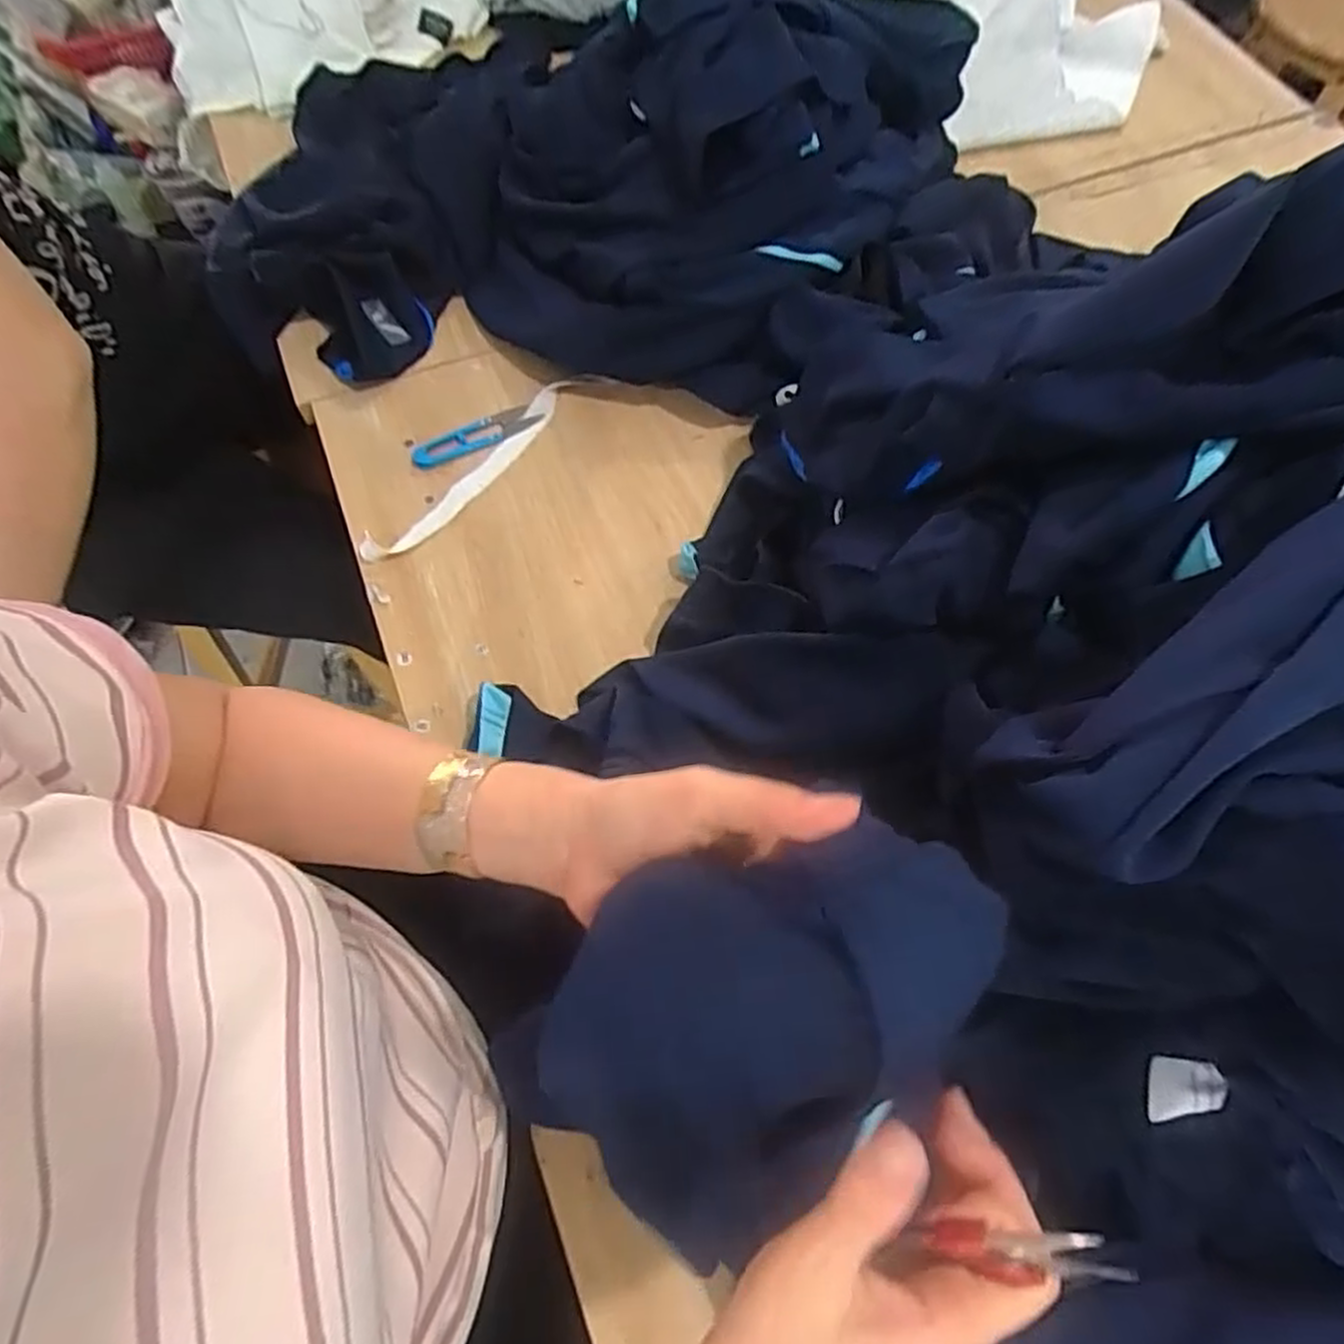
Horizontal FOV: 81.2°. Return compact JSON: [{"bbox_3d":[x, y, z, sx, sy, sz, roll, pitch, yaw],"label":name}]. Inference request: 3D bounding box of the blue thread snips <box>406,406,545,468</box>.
[{"bbox_3d":[-0.175,-0.211,0.702,0.118,0.007,0.029,-25,68,-12],"label":"blue thread snips"}]

